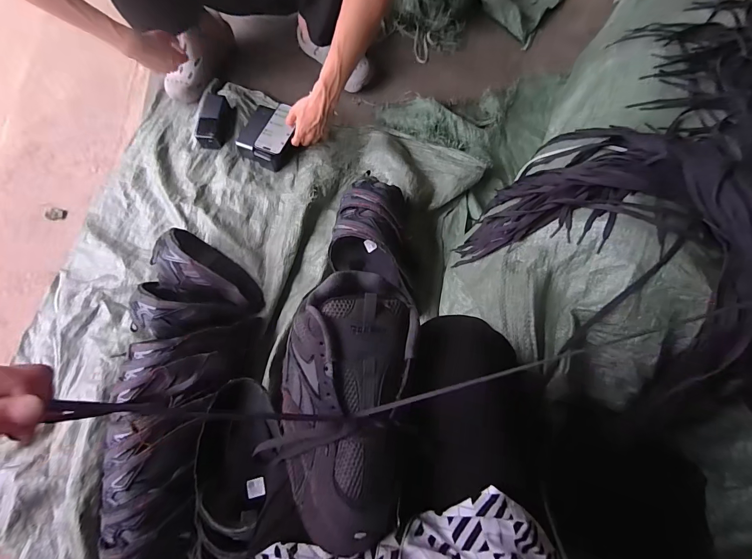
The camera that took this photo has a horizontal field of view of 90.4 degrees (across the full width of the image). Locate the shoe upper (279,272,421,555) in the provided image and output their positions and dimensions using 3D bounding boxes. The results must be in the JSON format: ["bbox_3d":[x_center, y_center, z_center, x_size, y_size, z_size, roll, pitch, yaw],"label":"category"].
[{"bbox_3d":[-0.031,0.113,0.352,0.127,0.080,0.246,6,68,1],"label":"shoe upper"}]

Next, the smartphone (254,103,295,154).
[{"bbox_3d":[-0.233,-0.368,0.903,0.067,0.012,0.141,17,69,5],"label":"smartphone"}]

